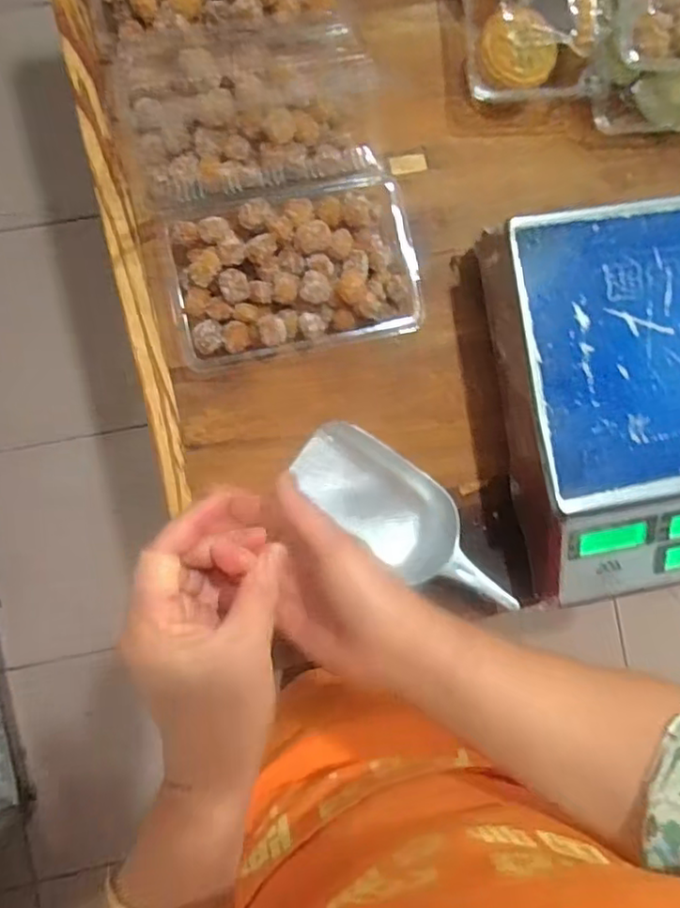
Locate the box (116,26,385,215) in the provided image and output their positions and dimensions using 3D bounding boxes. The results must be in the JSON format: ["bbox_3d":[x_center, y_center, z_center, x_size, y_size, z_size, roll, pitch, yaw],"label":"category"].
[{"bbox_3d":[-0.077,-0.284,0.537,0.210,0.046,0.135,-11,91,-4],"label":"box"}]

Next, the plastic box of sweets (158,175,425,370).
[{"bbox_3d":[-0.039,-0.161,0.552,0.211,0.044,0.136,-12,91,-4],"label":"plastic box of sweets"}]

